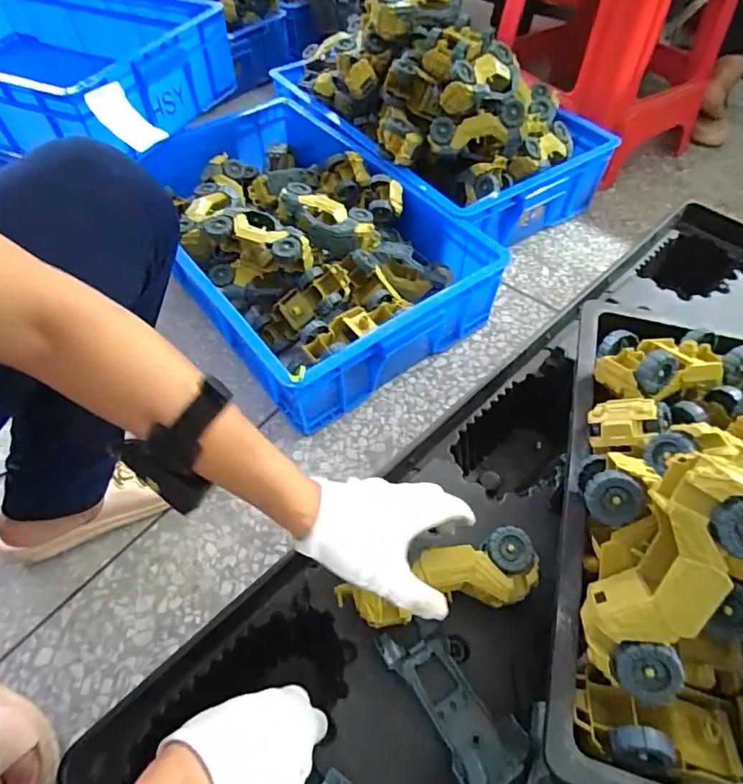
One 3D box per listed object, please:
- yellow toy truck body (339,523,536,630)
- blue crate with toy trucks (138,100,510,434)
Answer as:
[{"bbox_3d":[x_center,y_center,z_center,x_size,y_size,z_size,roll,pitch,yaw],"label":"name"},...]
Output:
[{"bbox_3d":[0.058,0.169,0.430,0.171,0.054,0.053,-14,54,-3],"label":"yellow toy truck body"},{"bbox_3d":[-0.133,-0.281,0.861,0.369,0.167,0.670,-31,56,-20],"label":"blue crate with toy trucks"}]

